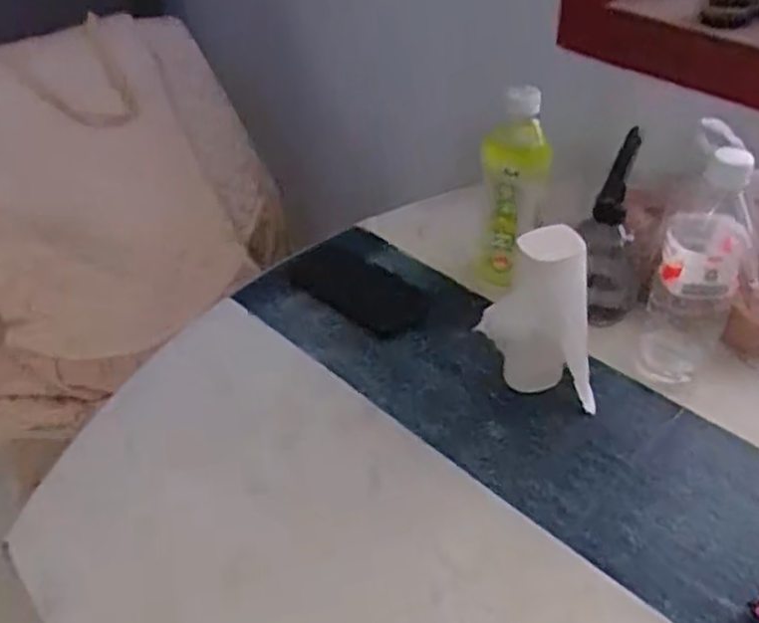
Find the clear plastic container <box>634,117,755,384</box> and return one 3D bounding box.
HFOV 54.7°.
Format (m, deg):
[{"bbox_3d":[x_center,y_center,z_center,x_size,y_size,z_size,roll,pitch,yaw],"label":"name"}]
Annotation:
[{"bbox_3d":[0.284,-0.044,0.646,0.074,0.246,0.073,14,46,20],"label":"clear plastic container"}]

